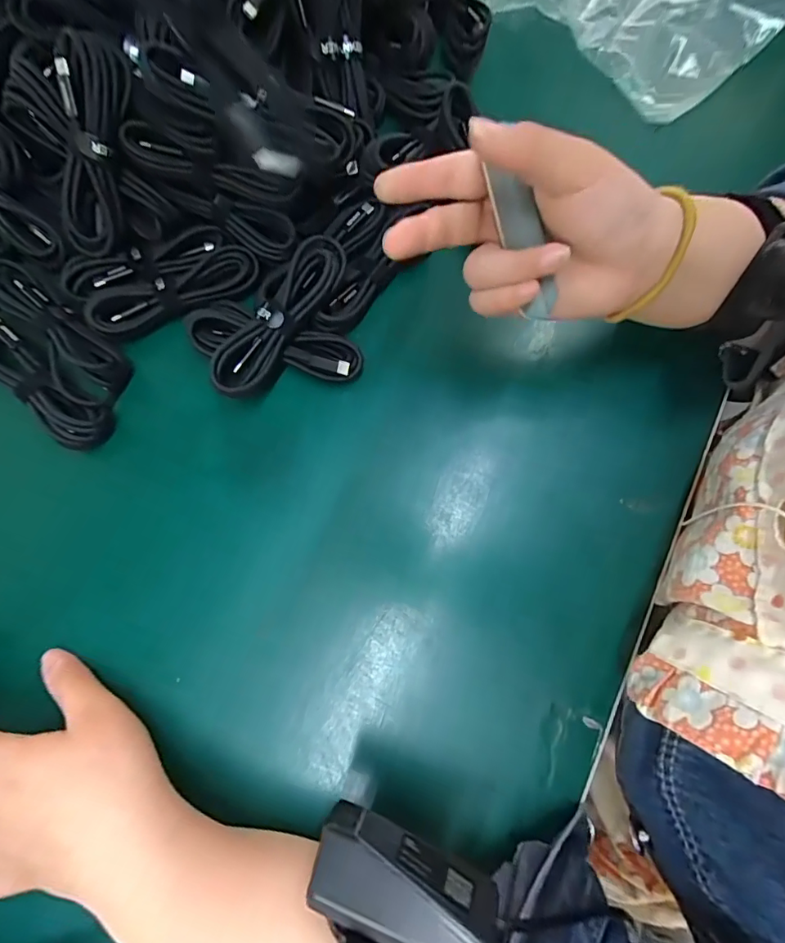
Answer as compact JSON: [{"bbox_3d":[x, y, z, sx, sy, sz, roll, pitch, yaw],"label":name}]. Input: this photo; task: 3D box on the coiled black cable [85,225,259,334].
[{"bbox_3d":[-0.151,-0.131,0.311,0.110,0.016,0.051,-27,76,-7],"label":"coiled black cable"}]

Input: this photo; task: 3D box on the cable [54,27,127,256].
[{"bbox_3d":[-0.182,-0.193,0.277,0.028,0.023,0.111,24,116,6],"label":"cable"}]

